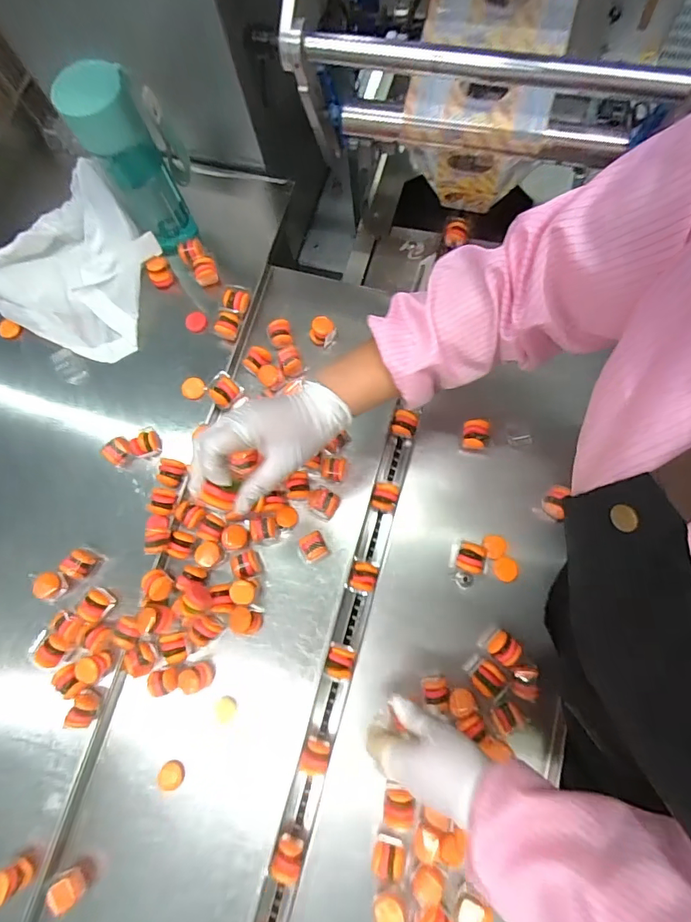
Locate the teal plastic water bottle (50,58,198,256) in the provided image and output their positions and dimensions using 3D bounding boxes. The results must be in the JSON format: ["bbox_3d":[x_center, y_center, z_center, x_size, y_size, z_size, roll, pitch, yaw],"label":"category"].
[{"bbox_3d":[-0.266,-0.362,0.559,0.079,0.208,0.082,-39,80,-9],"label":"teal plastic water bottle"}]

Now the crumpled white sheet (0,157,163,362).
[{"bbox_3d":[-0.369,-0.269,0.599,0.197,0.105,0.208,18,76,4],"label":"crumpled white sheet"}]

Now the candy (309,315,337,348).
[{"bbox_3d":[-0.030,-0.177,0.615,0.035,0.031,0.031,11,76,2],"label":"candy"}]

